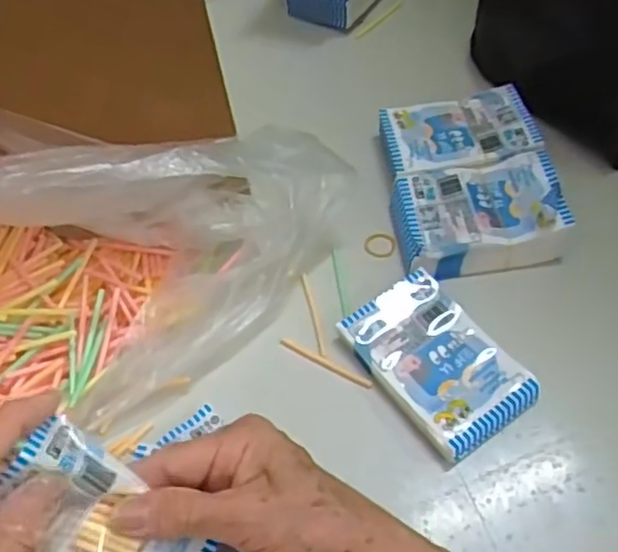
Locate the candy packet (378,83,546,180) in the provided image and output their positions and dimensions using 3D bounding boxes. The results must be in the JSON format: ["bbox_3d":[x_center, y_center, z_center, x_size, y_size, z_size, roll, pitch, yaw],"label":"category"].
[{"bbox_3d":[0.109,-0.101,0.506,0.105,0.034,0.073,-8,55,-1],"label":"candy packet"}]

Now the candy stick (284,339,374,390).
[{"bbox_3d":[0.010,0.055,0.425,0.064,0.004,0.005,25,61,19],"label":"candy stick"}]

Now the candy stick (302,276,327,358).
[{"bbox_3d":[0.003,0.023,0.442,0.004,0.004,0.062,-11,56,-3],"label":"candy stick"}]

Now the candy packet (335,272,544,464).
[{"bbox_3d":[0.076,0.052,0.410,0.068,0.017,0.107,-31,59,-16],"label":"candy packet"}]

